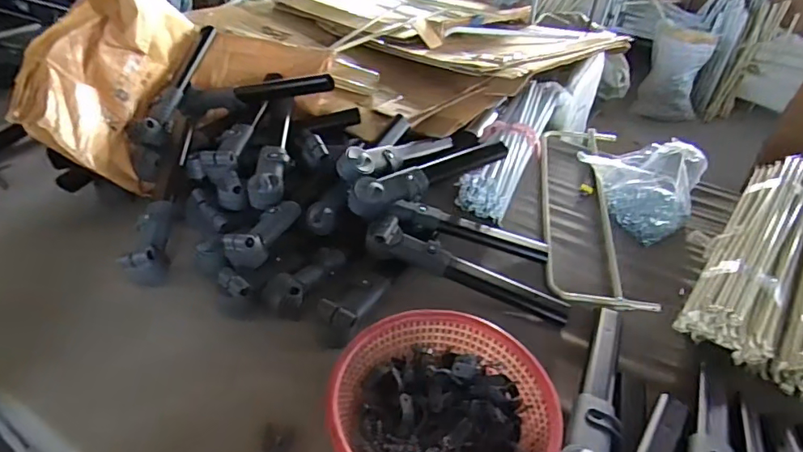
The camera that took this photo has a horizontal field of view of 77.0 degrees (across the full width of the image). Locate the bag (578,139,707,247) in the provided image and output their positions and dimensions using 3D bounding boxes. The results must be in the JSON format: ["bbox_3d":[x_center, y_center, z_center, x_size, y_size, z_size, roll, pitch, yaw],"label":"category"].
[{"bbox_3d":[0.567,-0.105,1.161,0.197,0.131,0.283,-6,41,-12],"label":"bag"}]

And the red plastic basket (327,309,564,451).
[{"bbox_3d":[0.056,0.260,0.696,0.288,0.089,0.299,2,40,-2],"label":"red plastic basket"}]

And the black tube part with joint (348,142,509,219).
[{"bbox_3d":[0.070,-0.103,1.038,0.392,0.053,0.075,-23,47,-29],"label":"black tube part with joint"}]

